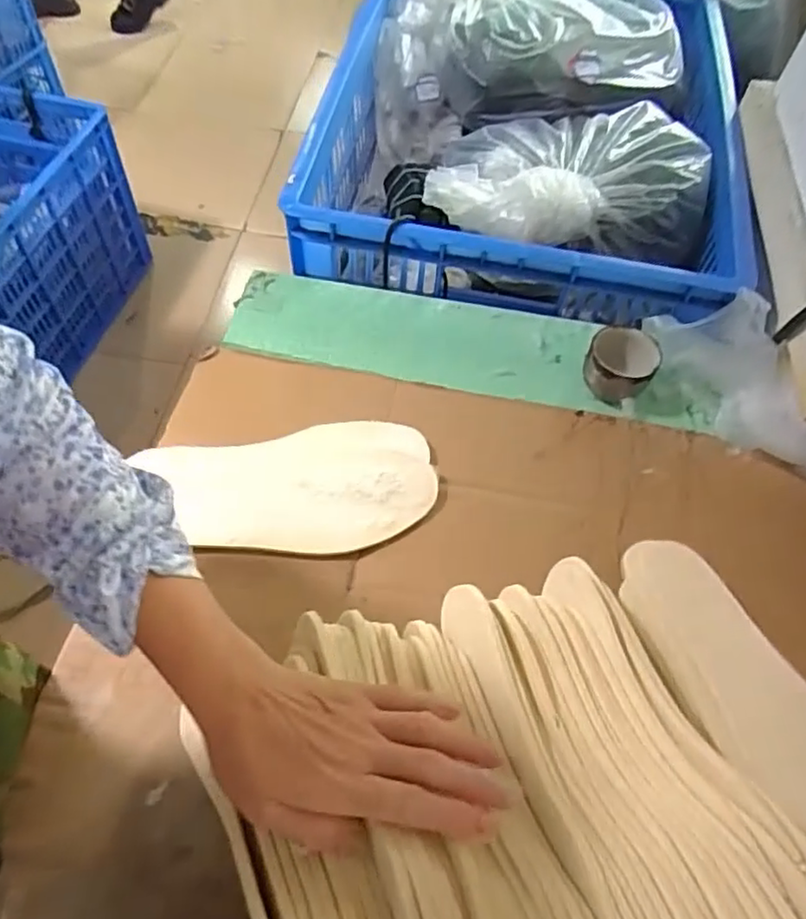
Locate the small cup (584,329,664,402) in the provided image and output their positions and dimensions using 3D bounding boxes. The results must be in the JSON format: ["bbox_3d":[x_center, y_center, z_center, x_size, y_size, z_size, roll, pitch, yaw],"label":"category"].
[{"bbox_3d":[0.202,-0.087,0.605,0.059,0.043,0.055,2,57,-3],"label":"small cup"}]

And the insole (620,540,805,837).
[{"bbox_3d":[0.238,0.164,0.435,0.076,0.009,0.250,-30,62,-9],"label":"insole"}]

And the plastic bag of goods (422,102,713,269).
[{"bbox_3d":[0.194,-0.328,0.751,0.296,0.092,0.248,20,58,9],"label":"plastic bag of goods"}]

